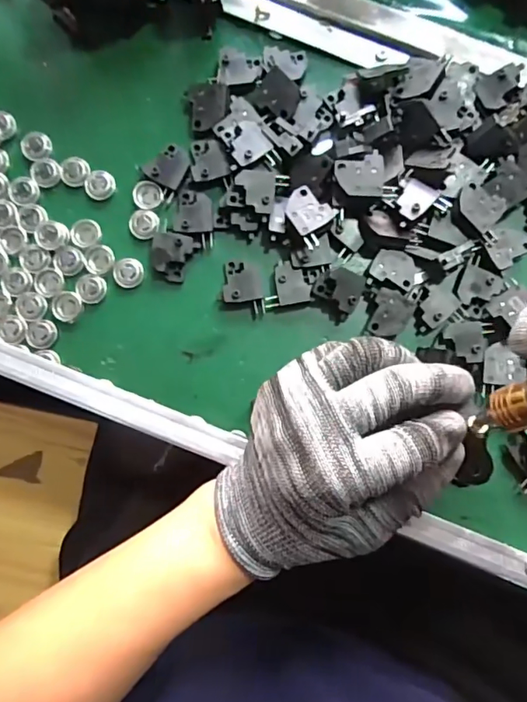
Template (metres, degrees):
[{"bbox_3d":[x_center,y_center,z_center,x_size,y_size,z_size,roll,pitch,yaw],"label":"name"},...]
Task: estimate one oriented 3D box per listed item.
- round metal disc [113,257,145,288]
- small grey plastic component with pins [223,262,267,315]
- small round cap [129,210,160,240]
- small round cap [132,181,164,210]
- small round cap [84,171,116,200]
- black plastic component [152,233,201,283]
[{"bbox_3d":[-0.084,-0.049,0.304,0.017,0.004,0.019,7,85,1],"label":"round metal disc"},{"bbox_3d":[-0.011,-0.039,0.302,0.025,0.008,0.030,2,85,0],"label":"small grey plastic component with pins"},{"bbox_3d":[-0.074,-0.079,0.306,0.019,0.004,0.018,0,85,0],"label":"small round cap"},{"bbox_3d":[-0.073,-0.098,0.307,0.020,0.004,0.017,44,86,4],"label":"small round cap"},{"bbox_3d":[-0.103,-0.105,0.309,0.017,0.004,0.019,-25,85,-2],"label":"small round cap"},{"bbox_3d":[-0.055,-0.058,0.303,0.027,0.007,0.027,9,85,1],"label":"black plastic component"}]

